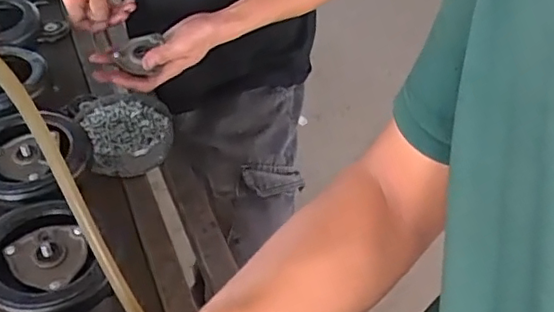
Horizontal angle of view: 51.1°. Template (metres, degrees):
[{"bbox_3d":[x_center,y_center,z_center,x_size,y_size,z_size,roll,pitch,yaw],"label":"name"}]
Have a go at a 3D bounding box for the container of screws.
[{"bbox_3d":[-0.215,-0.037,0.839,0.118,0.033,0.137,-15,47,-19],"label":"container of screws"}]

